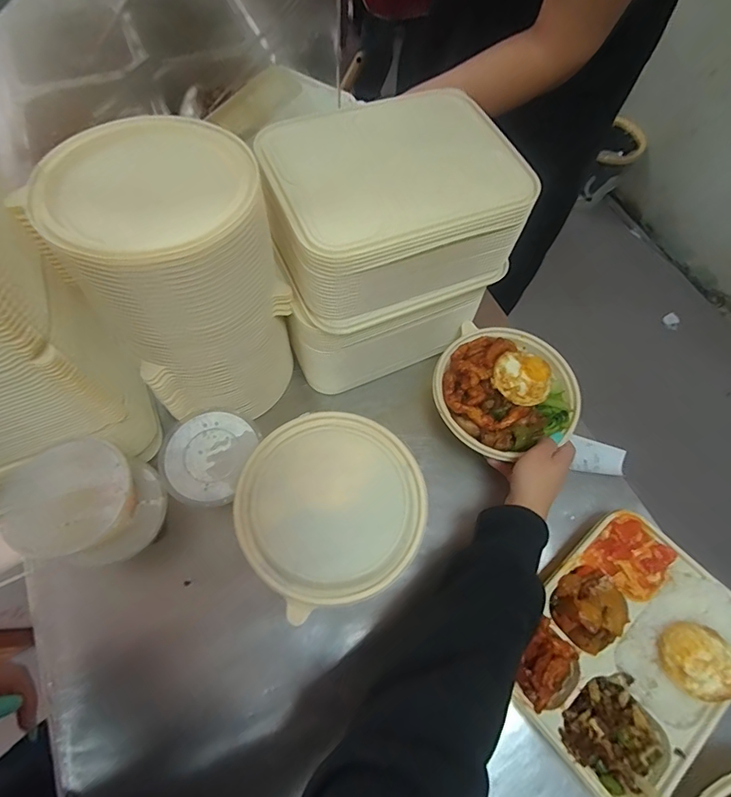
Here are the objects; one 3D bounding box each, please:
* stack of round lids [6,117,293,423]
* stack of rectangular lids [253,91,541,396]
[{"bbox_3d":[-0.186,-0.114,0.476,0.180,0.264,0.178,-36,71,-17],"label":"stack of round lids"},{"bbox_3d":[0.025,-0.176,0.535,0.250,0.241,0.198,-14,66,-9],"label":"stack of rectangular lids"}]

